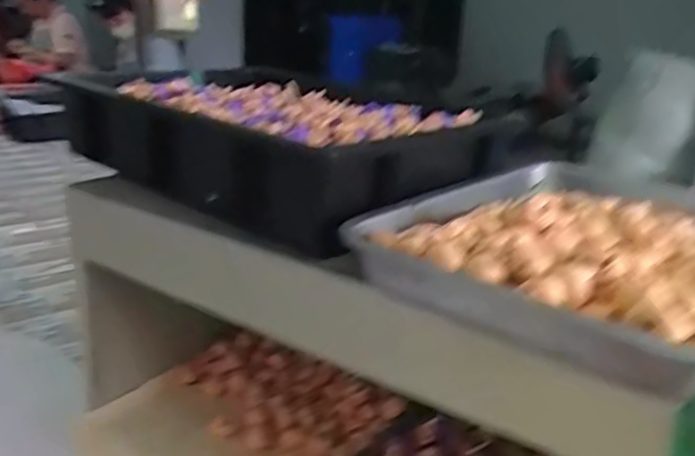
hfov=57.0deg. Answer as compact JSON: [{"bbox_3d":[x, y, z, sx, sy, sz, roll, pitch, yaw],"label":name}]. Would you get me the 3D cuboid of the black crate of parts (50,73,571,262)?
[{"bbox_3d":[-0.080,-0.096,0.686,0.412,0.090,0.271,18,24,36],"label":"black crate of parts"}]

